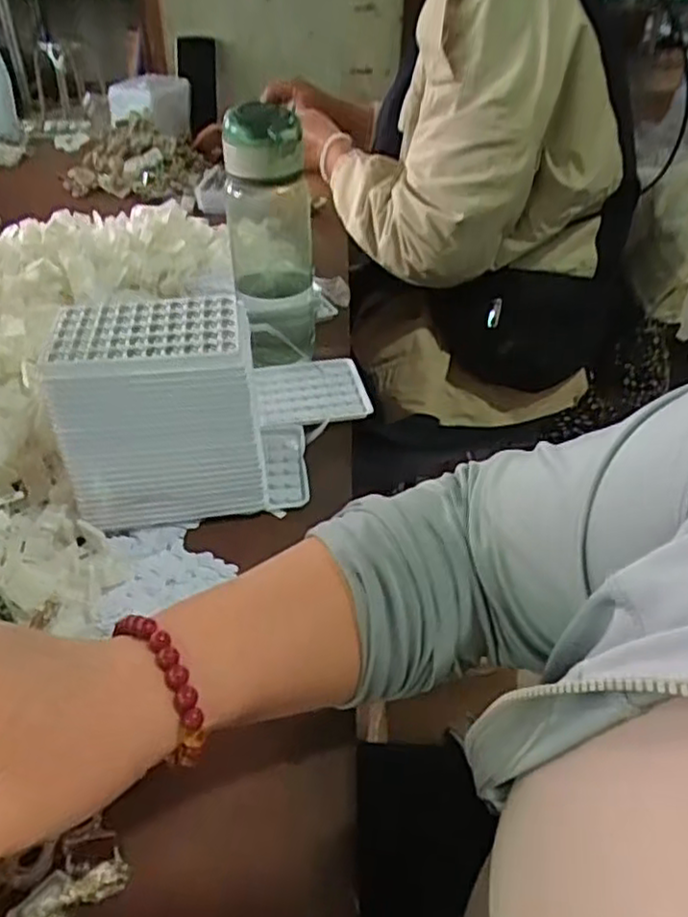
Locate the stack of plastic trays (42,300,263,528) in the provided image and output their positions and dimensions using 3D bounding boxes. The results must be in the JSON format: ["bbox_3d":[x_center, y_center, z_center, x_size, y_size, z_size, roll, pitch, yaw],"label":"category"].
[{"bbox_3d":[-0.126,-0.034,0.489,0.130,0.124,0.093,-7,39,-9],"label":"stack of plastic trays"}]

